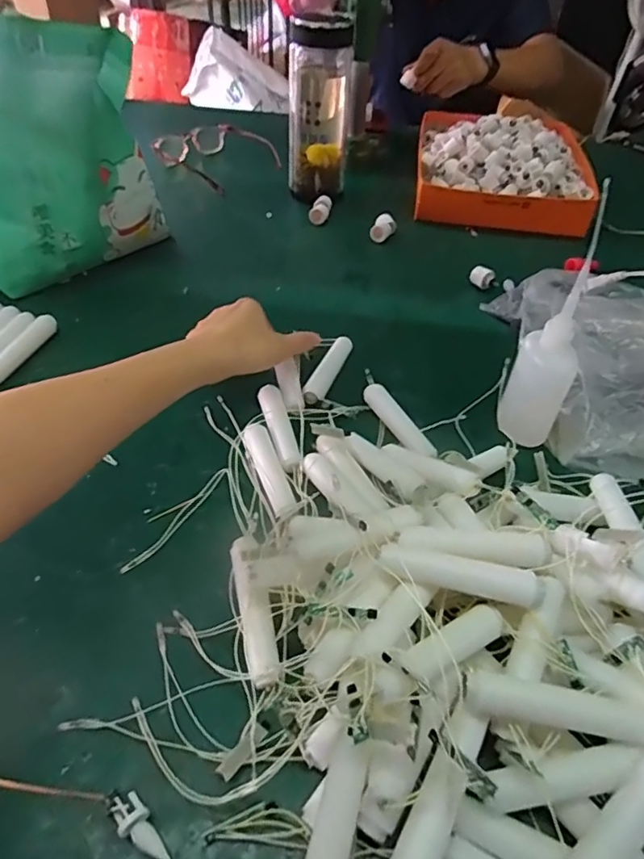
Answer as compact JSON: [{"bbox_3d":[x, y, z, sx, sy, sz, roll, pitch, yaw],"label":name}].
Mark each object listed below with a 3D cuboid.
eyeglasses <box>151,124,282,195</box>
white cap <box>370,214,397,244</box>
[{"bbox_3d":[-0.146,-0.414,0.841,0.160,0.037,0.161,36,54,28],"label":"eyeglasses"},{"bbox_3d":[0.077,-0.254,0.708,0.029,0.027,0.034,16,47,11],"label":"white cap"}]

